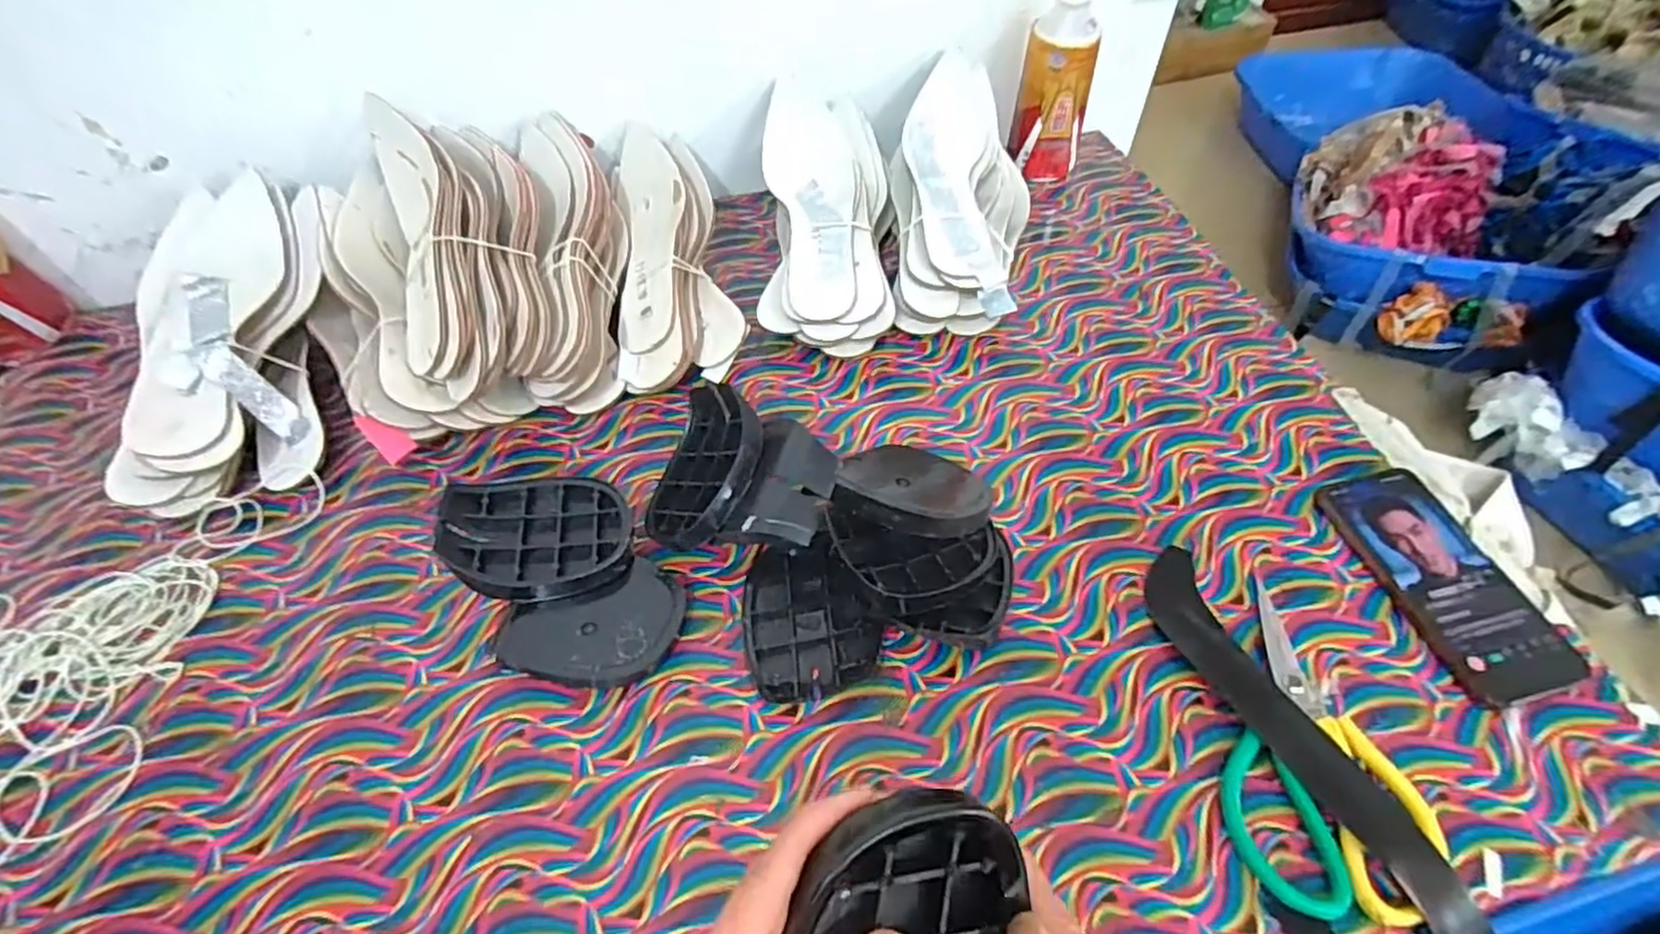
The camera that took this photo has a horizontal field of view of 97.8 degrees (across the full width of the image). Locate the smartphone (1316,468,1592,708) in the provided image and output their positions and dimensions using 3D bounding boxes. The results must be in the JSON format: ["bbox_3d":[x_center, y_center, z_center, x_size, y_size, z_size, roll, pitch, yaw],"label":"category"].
[{"bbox_3d":[0.398,0.070,0.469,0.077,0.009,0.159,-13,52,-8],"label":"smartphone"}]

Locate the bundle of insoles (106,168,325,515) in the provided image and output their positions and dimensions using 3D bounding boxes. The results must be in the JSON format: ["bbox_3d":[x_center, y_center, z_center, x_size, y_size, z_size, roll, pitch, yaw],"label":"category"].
[{"bbox_3d":[-0.475,-0.110,0.574,0.131,0.060,0.294,-12,66,-6],"label":"bundle of insoles"}]

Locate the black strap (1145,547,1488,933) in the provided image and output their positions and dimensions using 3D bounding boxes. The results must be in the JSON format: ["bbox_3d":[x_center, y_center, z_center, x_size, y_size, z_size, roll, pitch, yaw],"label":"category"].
[{"bbox_3d":[0.279,0.172,0.422,0.064,0.050,0.280,-21,53,-13],"label":"black strap"}]

